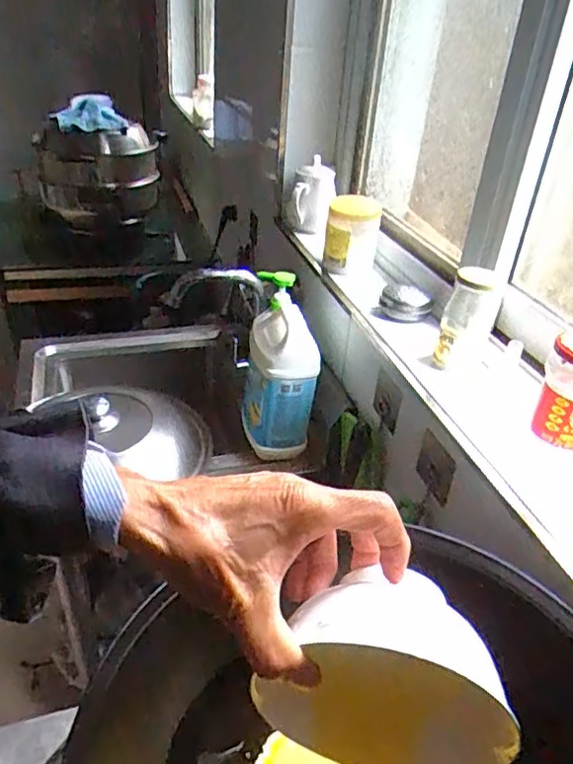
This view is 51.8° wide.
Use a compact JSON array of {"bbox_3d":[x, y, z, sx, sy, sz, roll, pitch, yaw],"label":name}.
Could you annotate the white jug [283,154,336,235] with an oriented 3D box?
[{"bbox_3d":[0.043,-0.353,1.110,0.096,0.115,0.122,5,33,0],"label":"white jug"}]

